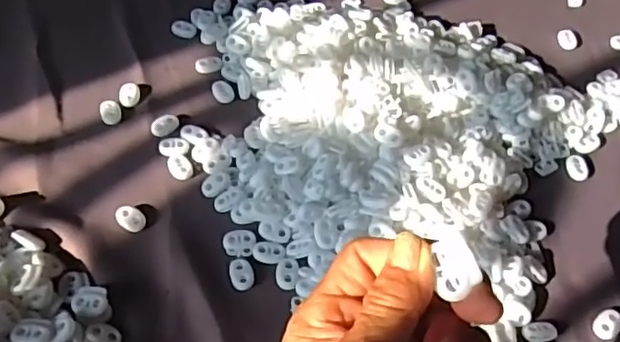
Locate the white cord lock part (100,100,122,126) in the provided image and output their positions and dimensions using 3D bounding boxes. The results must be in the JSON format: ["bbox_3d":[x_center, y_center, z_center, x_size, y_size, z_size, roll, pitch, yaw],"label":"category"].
[{"bbox_3d":[-0.158,-0.047,0.500,0.016,0.005,0.022,-15,56,-16],"label":"white cord lock part"}]

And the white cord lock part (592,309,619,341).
[{"bbox_3d":[0.197,0.101,0.418,0.015,0.007,0.022,32,58,18],"label":"white cord lock part"}]

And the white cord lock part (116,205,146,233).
[{"bbox_3d":[-0.126,0.032,0.444,0.016,0.004,0.026,-34,63,-26],"label":"white cord lock part"}]

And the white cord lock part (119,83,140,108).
[{"bbox_3d":[-0.146,-0.061,0.510,0.016,0.005,0.023,3,53,-3],"label":"white cord lock part"}]

